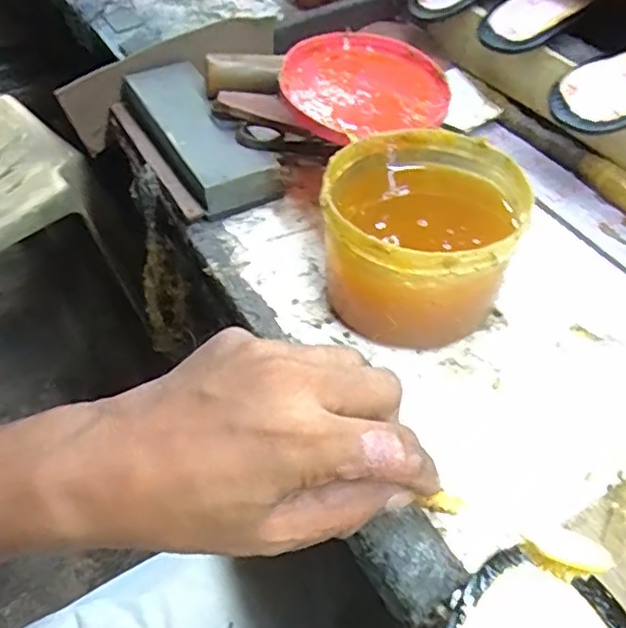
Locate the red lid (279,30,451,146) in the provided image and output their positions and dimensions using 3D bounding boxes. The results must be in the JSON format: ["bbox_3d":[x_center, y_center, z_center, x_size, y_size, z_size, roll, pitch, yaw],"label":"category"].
[{"bbox_3d":[0.034,-0.165,0.434,0.123,0.010,0.110,-17,59,-19],"label":"red lid"}]

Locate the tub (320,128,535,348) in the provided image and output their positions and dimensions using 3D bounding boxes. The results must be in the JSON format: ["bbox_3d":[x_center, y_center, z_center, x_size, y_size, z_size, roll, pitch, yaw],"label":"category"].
[{"bbox_3d":[0.068,-0.046,0.386,0.113,0.090,0.118,-3,50,3],"label":"tub"}]

